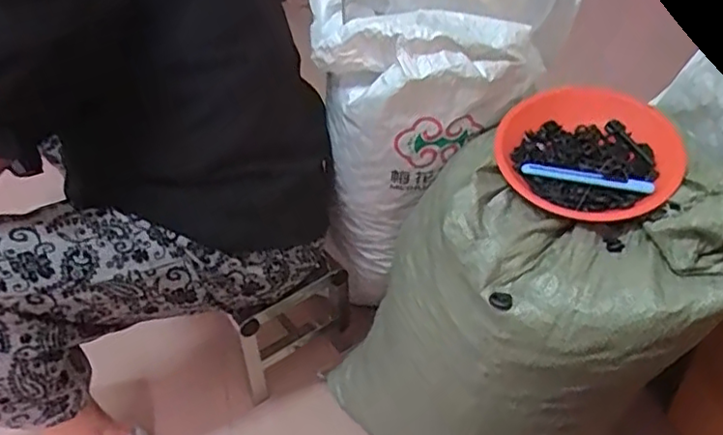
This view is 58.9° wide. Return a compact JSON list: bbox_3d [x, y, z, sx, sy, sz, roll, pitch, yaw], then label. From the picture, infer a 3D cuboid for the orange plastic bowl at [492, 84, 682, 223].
[{"bbox_3d":[0.252,-0.077,0.709,0.189,0.044,0.183,-2,42,1],"label":"orange plastic bowl"}]

